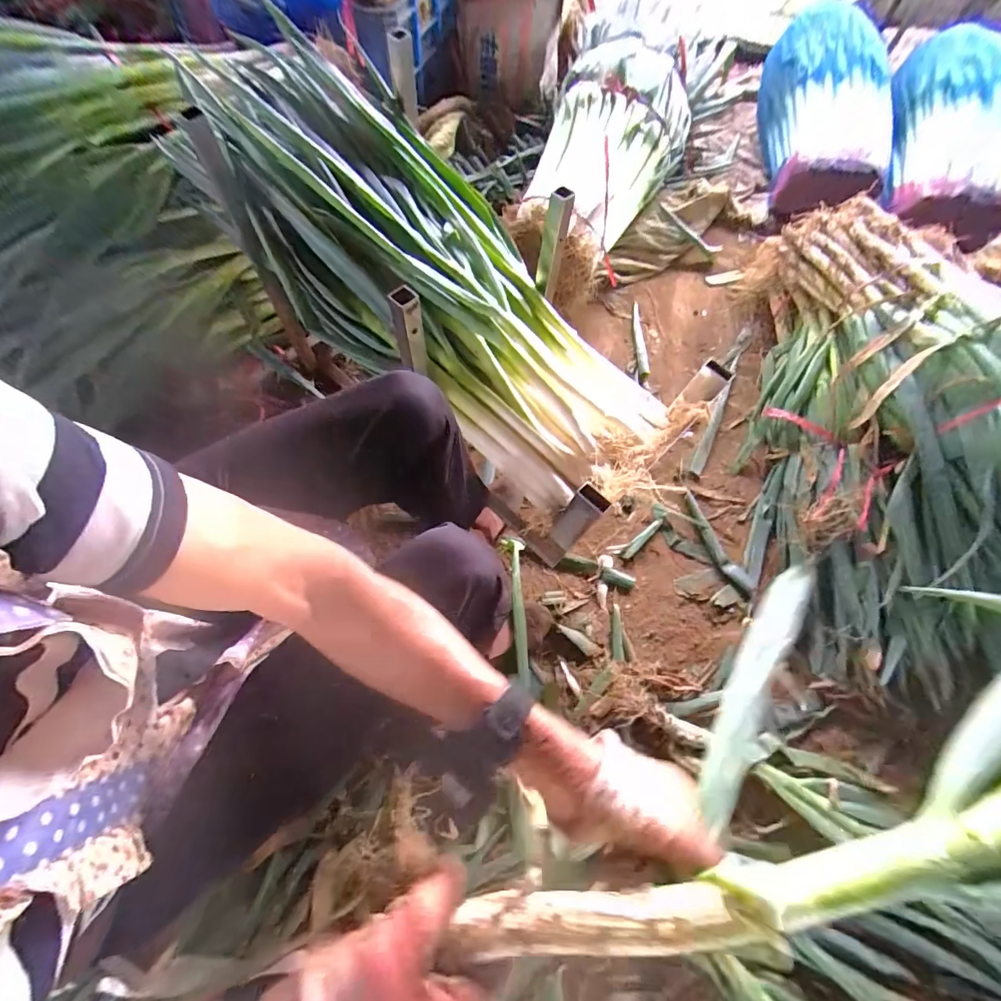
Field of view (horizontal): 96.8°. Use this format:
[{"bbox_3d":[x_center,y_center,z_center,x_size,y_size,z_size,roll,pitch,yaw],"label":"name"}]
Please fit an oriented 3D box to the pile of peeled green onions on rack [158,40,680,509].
[{"bbox_3d":[-0.105,-0.343,0.687,0.832,0.159,0.324,46,73,1],"label":"pile of peeled green onions on rack"}]

